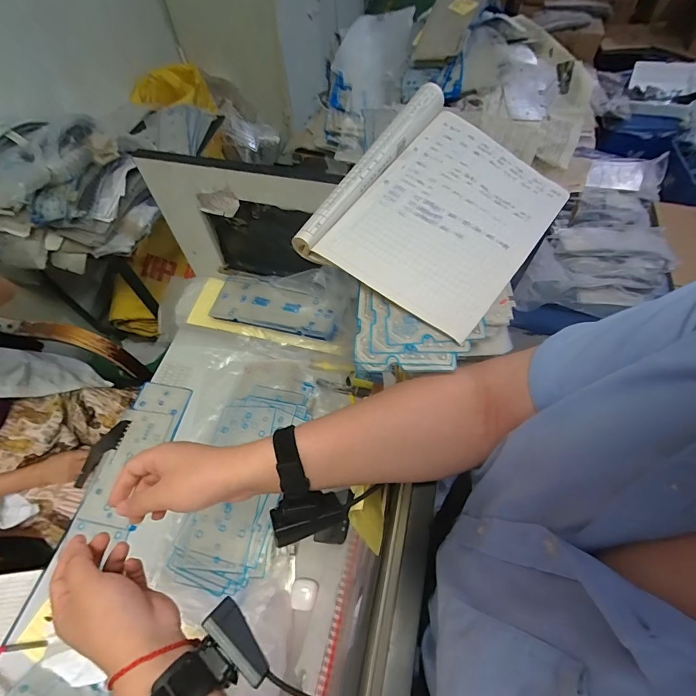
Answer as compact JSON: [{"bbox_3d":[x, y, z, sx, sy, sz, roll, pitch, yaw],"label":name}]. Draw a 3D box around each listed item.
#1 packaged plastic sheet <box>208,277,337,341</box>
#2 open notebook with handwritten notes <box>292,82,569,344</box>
[{"bbox_3d":[-0.160,-0.092,0.842,0.290,0.029,0.111,13,61,9],"label":"packaged plastic sheet"},{"bbox_3d":[0.105,-0.164,0.427,0.216,0.034,0.274,35,66,14],"label":"open notebook with handwritten notes"}]

